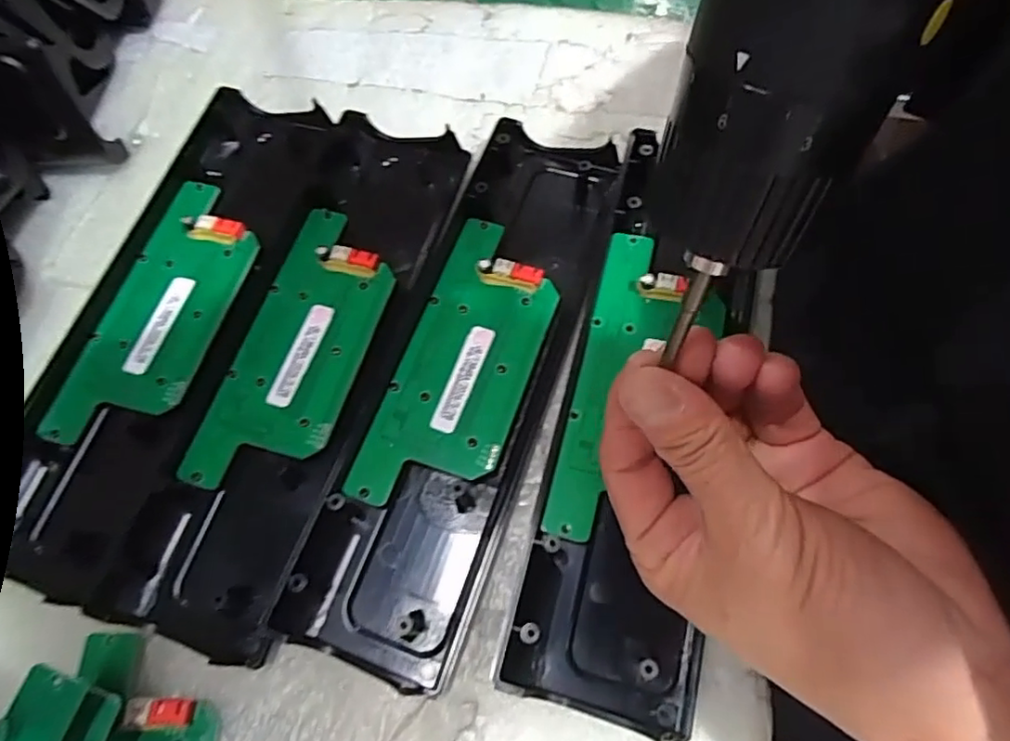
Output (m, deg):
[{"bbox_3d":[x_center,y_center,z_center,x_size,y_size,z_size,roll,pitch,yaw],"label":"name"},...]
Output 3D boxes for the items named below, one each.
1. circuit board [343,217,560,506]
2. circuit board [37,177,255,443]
[{"bbox_3d":[-0.017,-0.005,0.255,0.054,0.009,0.132,17,70,11],"label":"circuit board"},{"bbox_3d":[-0.155,-0.030,0.273,0.056,0.008,0.132,10,69,8],"label":"circuit board"}]

